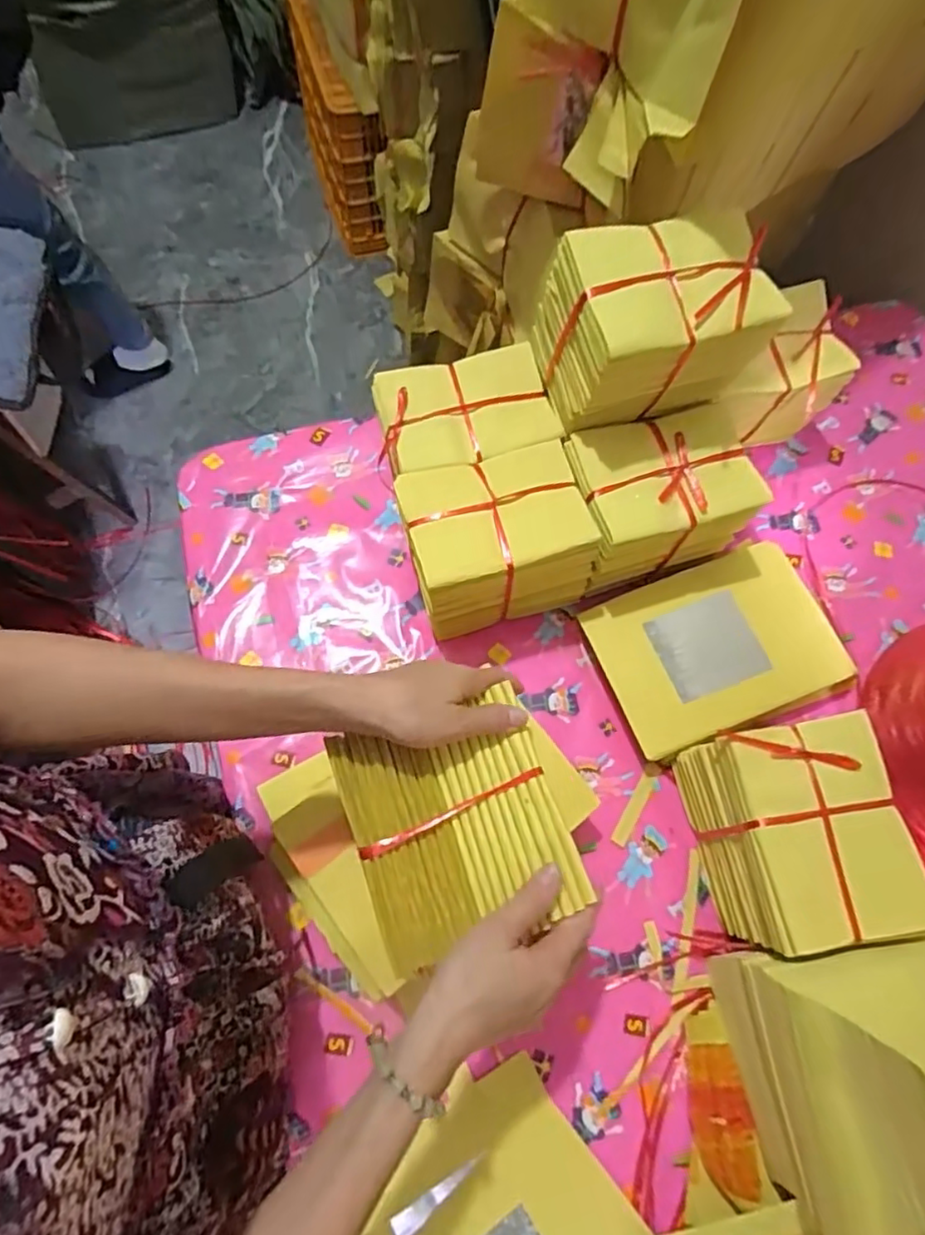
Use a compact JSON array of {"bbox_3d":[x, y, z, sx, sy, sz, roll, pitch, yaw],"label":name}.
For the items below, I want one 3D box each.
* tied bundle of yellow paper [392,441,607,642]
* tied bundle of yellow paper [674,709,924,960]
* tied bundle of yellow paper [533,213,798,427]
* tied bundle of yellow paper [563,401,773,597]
[{"bbox_3d":[0.030,-0.076,0.632,0.163,0.120,0.131,-16,71,-8],"label":"tied bundle of yellow paper"},{"bbox_3d":[0.281,0.184,0.547,0.124,0.145,0.167,-8,70,-5],"label":"tied bundle of yellow paper"},{"bbox_3d":[0.168,-0.259,0.571,0.169,0.124,0.120,-14,71,-7],"label":"tied bundle of yellow paper"},{"bbox_3d":[0.189,-0.114,0.656,0.163,0.147,0.121,-16,71,-8],"label":"tied bundle of yellow paper"}]

